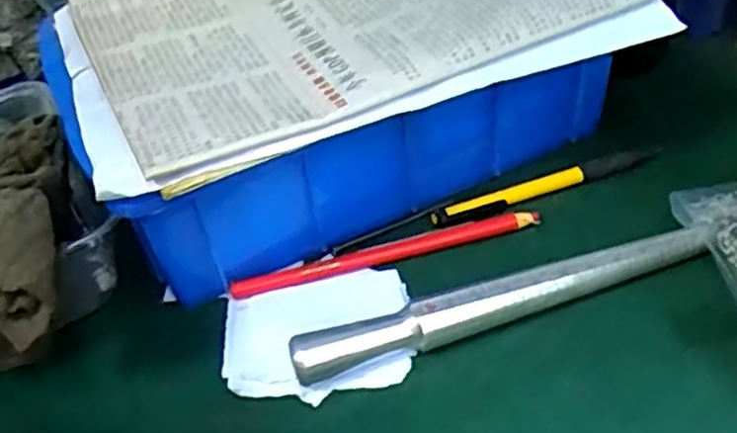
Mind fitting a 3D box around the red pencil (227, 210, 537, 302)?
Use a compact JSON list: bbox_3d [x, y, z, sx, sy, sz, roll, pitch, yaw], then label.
[{"bbox_3d":[0.010,0.019,0.387,0.163,0.008,0.012,-13,43,-6],"label":"red pencil"}]

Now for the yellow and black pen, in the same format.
[{"bbox_3d":[0.100,-0.017,0.416,0.133,0.013,0.013,-18,43,-11],"label":"yellow and black pen"}]

